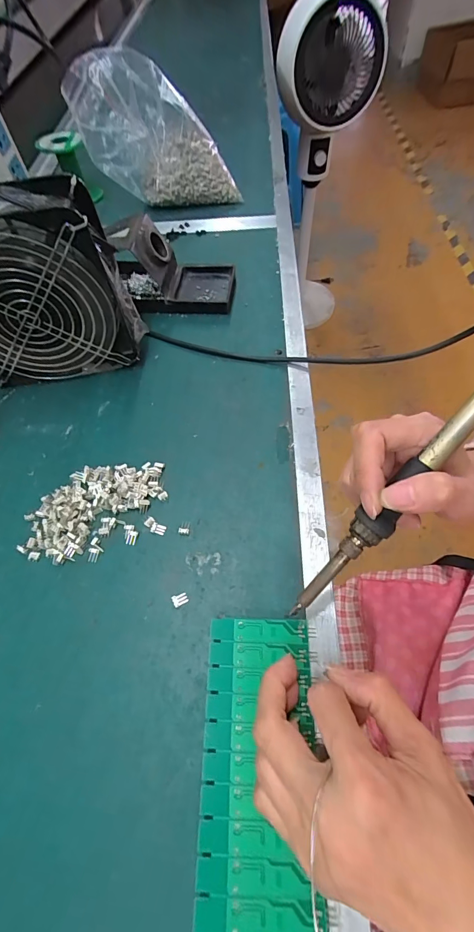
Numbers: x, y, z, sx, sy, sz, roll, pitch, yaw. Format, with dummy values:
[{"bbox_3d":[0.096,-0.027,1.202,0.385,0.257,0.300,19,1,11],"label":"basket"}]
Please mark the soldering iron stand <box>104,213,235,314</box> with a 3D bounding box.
[{"bbox_3d":[-0.074,-0.220,0.407,0.136,0.072,0.072,4,60,7],"label":"soldering iron stand"}]

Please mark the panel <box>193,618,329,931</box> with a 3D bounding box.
[{"bbox_3d":[0.013,0.161,0.210,0.062,0.004,0.139,0,60,0],"label":"panel"}]

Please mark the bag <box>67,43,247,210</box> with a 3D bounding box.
[{"bbox_3d":[-0.108,-0.427,0.485,0.200,0.148,0.061,7,61,8],"label":"bag"}]

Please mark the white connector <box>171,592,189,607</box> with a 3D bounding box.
[{"bbox_3d":[-0.041,0.094,0.263,0.011,0.004,0.008,-26,61,-10],"label":"white connector"}]

